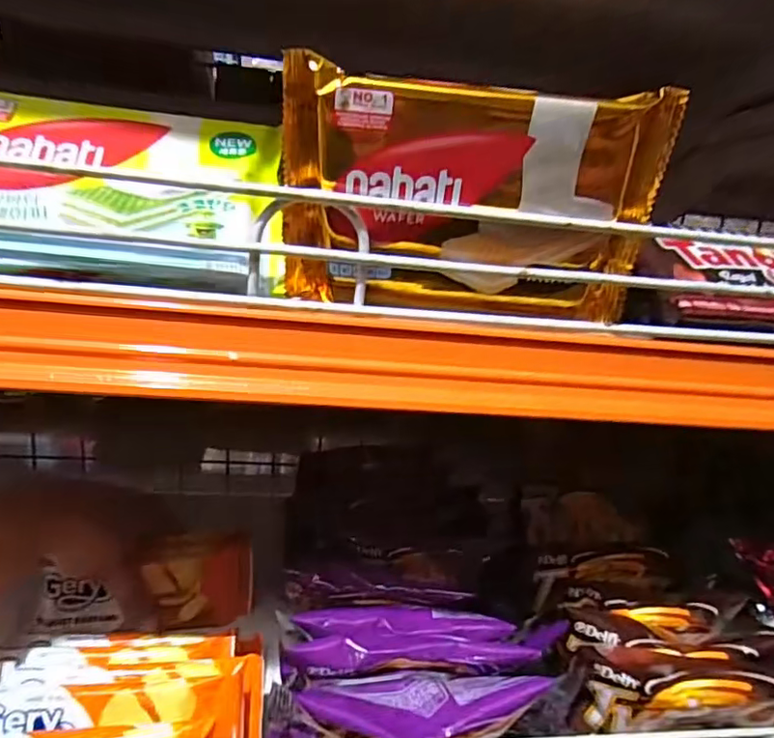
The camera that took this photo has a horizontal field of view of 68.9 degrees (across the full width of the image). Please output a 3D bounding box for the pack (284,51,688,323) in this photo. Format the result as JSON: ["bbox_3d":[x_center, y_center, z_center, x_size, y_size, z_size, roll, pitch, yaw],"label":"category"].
[{"bbox_3d":[0.033,-0.064,0.221,0.141,0.086,0.026,3,30,-7],"label":"pack"}]

